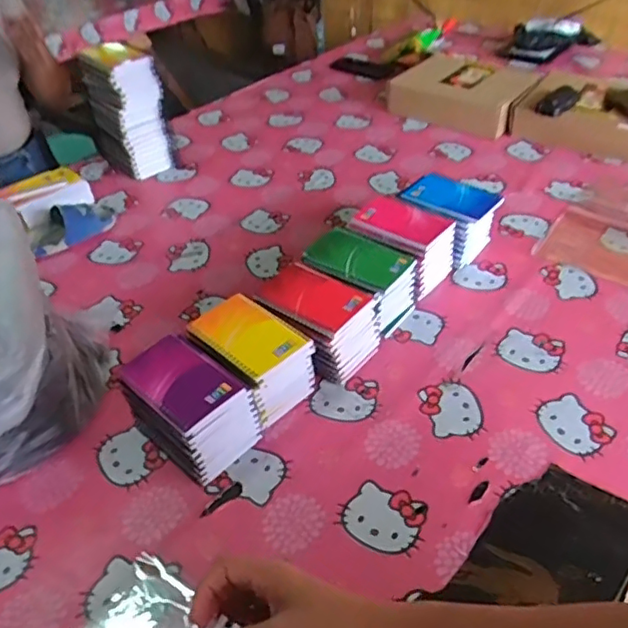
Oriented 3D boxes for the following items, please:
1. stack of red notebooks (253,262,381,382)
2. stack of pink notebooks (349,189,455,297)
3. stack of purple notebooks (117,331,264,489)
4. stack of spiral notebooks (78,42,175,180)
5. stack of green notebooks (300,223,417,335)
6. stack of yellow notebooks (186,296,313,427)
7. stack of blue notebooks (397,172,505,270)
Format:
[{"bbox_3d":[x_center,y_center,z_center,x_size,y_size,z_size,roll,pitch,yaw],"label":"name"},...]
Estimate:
[{"bbox_3d":[0.002,0.014,0.785,0.135,0.101,0.107,22,46,28],"label":"stack of red notebooks"},{"bbox_3d":[0.128,-0.100,0.913,0.135,0.095,0.105,27,49,31],"label":"stack of pink notebooks"},{"bbox_3d":[-0.138,0.104,0.685,0.135,0.106,0.094,29,50,33],"label":"stack of purple notebooks"},{"bbox_3d":[-0.370,-0.398,1.193,0.097,0.248,0.156,-33,48,-30],"label":"stack of spiral notebooks"},{"bbox_3d":[0.063,-0.045,0.854,0.140,0.099,0.106,26,48,31],"label":"stack of green notebooks"},{"bbox_3d":[-0.076,0.058,0.738,0.132,0.101,0.099,28,49,32],"label":"stack of yellow notebooks"},{"bbox_3d":[0.206,-0.143,0.955,0.138,0.104,0.108,23,47,28],"label":"stack of blue notebooks"}]

